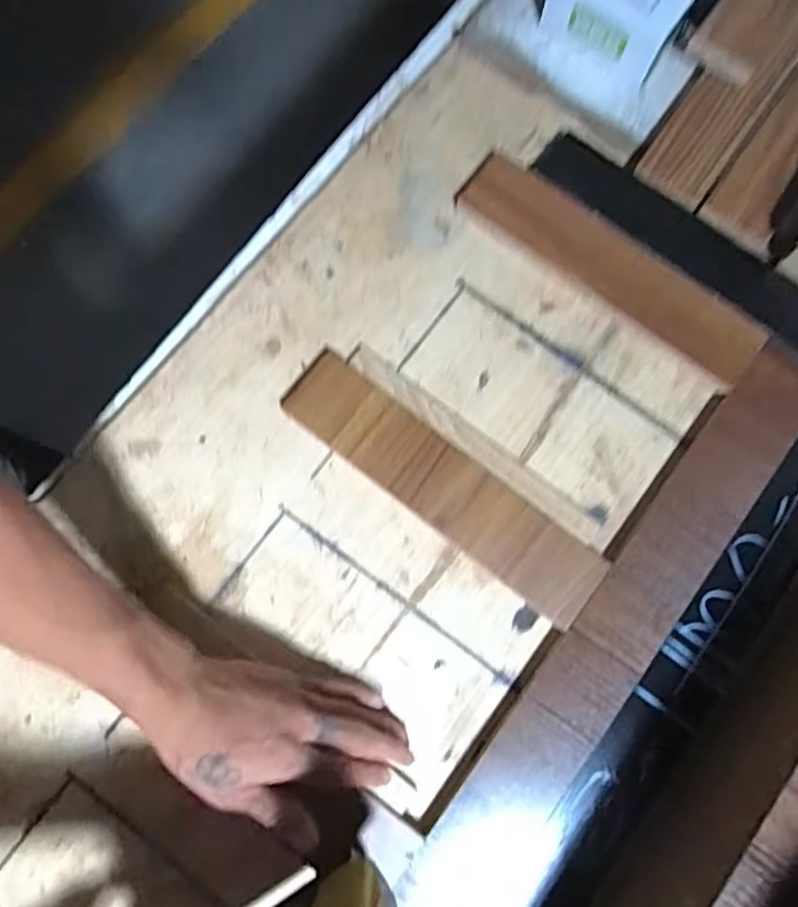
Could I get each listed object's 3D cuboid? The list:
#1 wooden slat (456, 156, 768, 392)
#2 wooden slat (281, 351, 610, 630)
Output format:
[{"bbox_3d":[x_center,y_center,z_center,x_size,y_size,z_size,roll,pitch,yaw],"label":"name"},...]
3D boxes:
[{"bbox_3d":[0.173,-0.155,0.525,0.269,0.008,0.067,37,81,6],"label":"wooden slat"},{"bbox_3d":[0.032,0.024,0.484,0.268,0.016,0.060,38,81,6],"label":"wooden slat"}]

